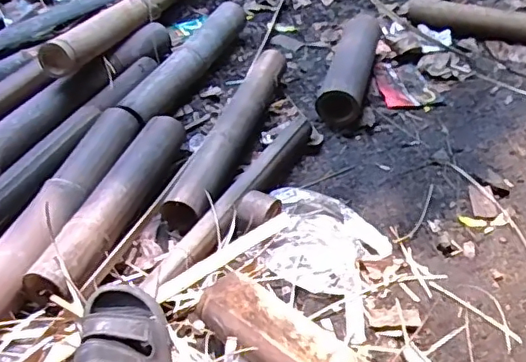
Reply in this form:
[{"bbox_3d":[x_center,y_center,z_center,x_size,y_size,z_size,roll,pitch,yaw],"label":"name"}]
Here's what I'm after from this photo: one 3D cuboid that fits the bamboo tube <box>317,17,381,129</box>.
[{"bbox_3d":[0.184,-0.246,1.217,0.093,0.081,0.356,9,43,11],"label":"bamboo tube"}]

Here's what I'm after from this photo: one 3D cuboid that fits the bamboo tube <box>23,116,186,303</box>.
[{"bbox_3d":[-0.229,0.022,0.910,0.072,0.060,0.419,10,42,15],"label":"bamboo tube"}]

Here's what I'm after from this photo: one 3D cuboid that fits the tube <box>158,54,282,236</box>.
[{"bbox_3d":[-0.056,-0.097,1.067,0.079,0.067,0.478,12,44,14],"label":"tube"}]

